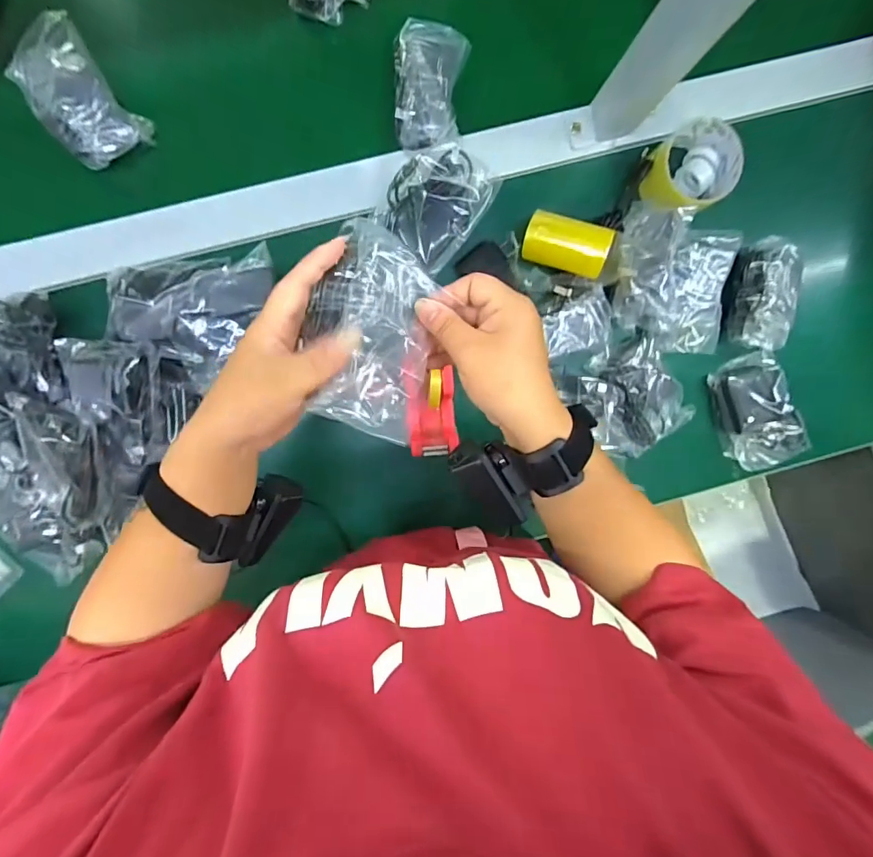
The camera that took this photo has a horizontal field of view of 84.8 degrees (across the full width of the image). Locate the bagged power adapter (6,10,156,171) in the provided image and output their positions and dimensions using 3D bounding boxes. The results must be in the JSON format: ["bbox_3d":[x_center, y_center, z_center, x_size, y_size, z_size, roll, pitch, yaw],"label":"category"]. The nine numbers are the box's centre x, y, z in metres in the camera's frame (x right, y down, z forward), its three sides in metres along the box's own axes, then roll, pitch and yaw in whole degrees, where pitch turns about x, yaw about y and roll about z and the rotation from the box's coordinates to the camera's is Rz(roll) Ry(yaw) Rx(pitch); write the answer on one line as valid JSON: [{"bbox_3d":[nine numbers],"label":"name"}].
[{"bbox_3d":[-0.350,-0.321,0.468,0.079,0.036,0.118,-36,95,2],"label":"bagged power adapter"}]

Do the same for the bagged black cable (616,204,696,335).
[{"bbox_3d":[0.227,-0.170,0.504,0.069,0.020,0.127,3,95,-2],"label":"bagged black cable"}]

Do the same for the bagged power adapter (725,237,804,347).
[{"bbox_3d":[0.366,-0.150,0.536,0.060,0.040,0.116,3,95,-2],"label":"bagged power adapter"}]

